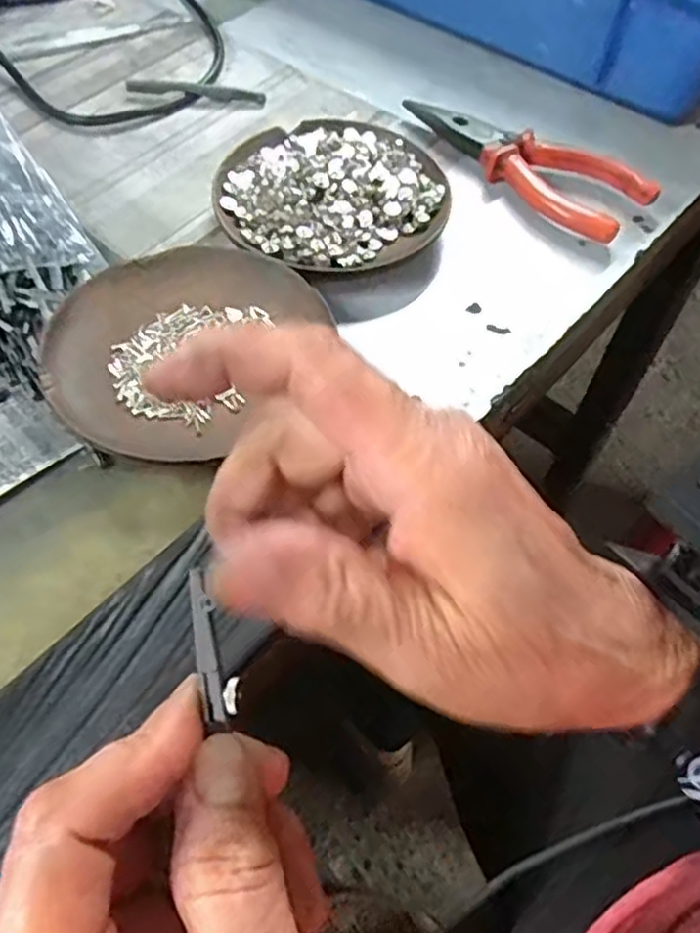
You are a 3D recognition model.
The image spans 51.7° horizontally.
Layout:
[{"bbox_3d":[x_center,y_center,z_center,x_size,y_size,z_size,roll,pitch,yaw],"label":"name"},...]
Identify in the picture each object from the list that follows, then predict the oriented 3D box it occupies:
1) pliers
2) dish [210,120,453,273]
[{"bbox_3d":[0.091,-0.166,0.387,0.140,0.015,0.048,40,63,22],"label":"pliers"},{"bbox_3d":[-0.010,-0.135,0.358,0.111,0.022,0.108,1,56,-2],"label":"dish"}]

